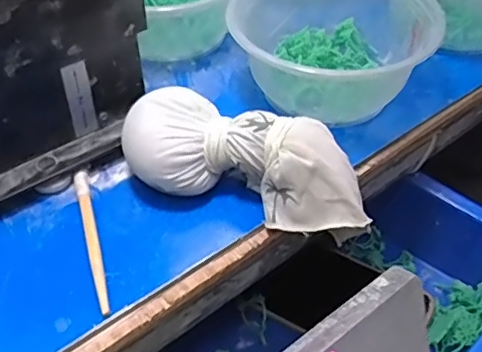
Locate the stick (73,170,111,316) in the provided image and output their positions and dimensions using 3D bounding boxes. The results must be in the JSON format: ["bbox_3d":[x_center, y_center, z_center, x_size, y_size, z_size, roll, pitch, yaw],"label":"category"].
[{"bbox_3d":[-0.082,0.033,0.310,0.008,0.006,0.096,-13,47,-13],"label":"stick"}]

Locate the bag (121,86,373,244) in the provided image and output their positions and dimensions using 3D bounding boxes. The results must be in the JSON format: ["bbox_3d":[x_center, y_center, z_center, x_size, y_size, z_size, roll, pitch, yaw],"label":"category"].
[{"bbox_3d":[0.005,-0.010,0.326,0.143,0.048,0.063,11,47,10],"label":"bag"}]

